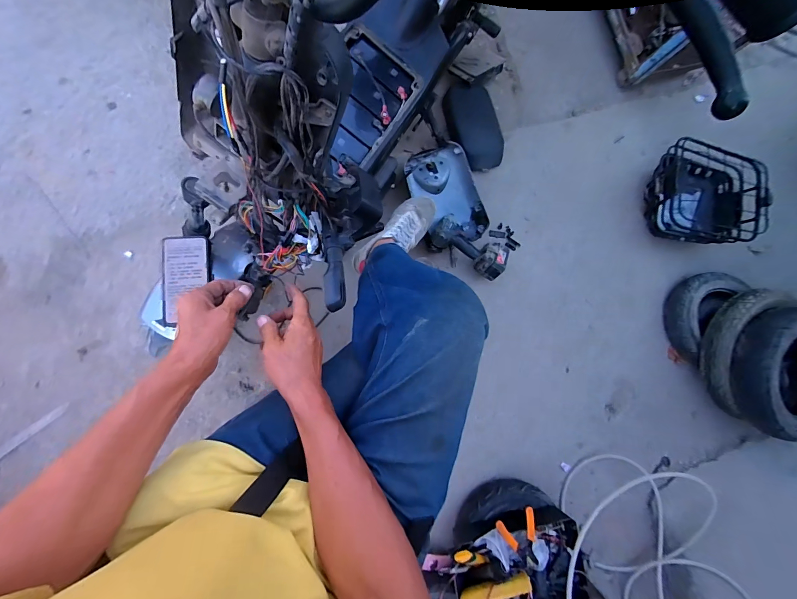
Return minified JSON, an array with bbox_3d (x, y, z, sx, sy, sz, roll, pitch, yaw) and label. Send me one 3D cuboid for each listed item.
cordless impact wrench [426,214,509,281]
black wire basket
[{"bbox_3d":[0.217,-0.169,1.034,0.239,0.110,0.135,29,82,-4],"label":"cordless impact wrench"},{"bbox_3d":[0.939,-0.336,1.053,0.233,0.197,0.290,7,84,-6],"label":"black wire basket"}]

